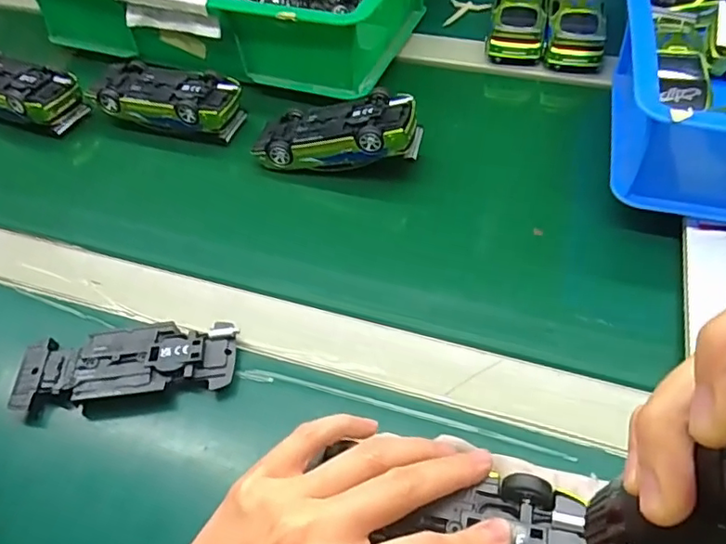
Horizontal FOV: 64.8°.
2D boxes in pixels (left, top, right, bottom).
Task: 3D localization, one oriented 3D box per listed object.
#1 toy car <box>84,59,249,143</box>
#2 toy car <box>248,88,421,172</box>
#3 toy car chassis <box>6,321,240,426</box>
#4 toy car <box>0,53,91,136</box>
[{"bbox_3d":[-0.167,-0.147,0.493,0.120,0.033,0.050,12,52,13],"label":"toy car"},{"bbox_3d":[-0.019,-0.109,0.450,0.124,0.032,0.054,-3,49,18],"label":"toy car"},{"bbox_3d":[-0.137,0.054,0.334,0.123,0.015,0.045,-7,50,-2],"label":"toy car chassis"},{"bbox_3d":[-0.306,-0.160,0.506,0.115,0.038,0.050,18,53,18],"label":"toy car"}]

